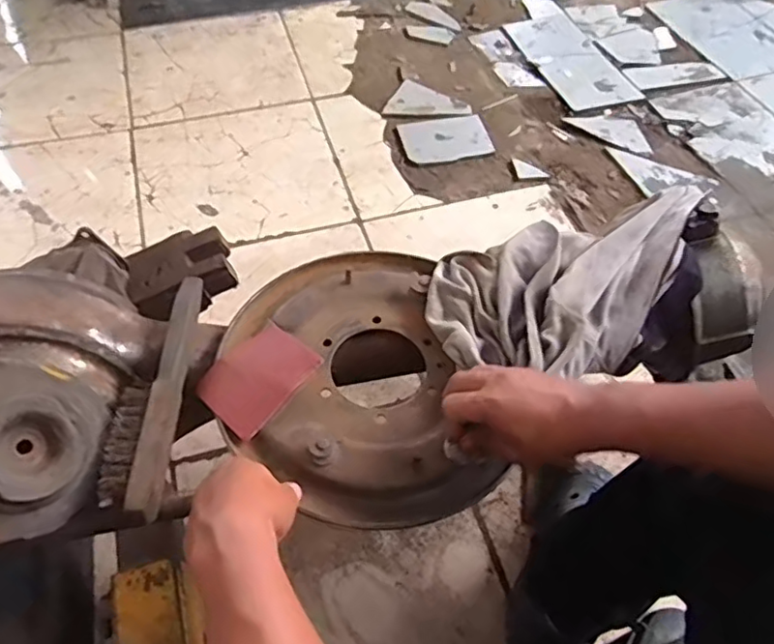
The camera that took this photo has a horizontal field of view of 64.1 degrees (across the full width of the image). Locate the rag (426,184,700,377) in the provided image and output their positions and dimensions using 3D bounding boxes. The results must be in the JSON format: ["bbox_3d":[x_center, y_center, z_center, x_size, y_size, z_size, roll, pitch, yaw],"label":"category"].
[{"bbox_3d":[0.193,-0.043,0.636,0.313,0.066,0.169,-18,58,-15],"label":"rag"}]

